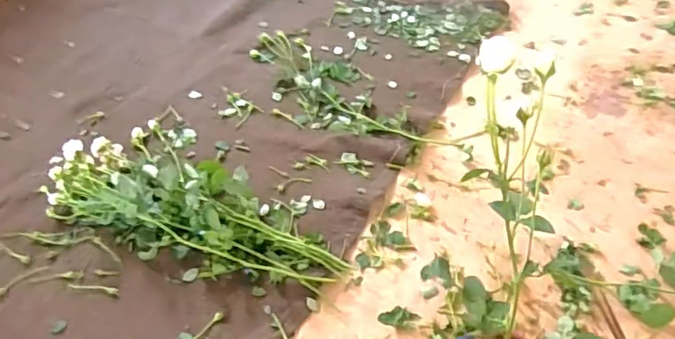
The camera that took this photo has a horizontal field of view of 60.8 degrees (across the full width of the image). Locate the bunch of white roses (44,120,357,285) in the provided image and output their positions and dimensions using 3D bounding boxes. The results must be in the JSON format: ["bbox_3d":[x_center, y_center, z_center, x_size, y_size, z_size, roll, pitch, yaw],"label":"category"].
[{"bbox_3d":[-0.221,0.032,0.914,0.520,0.075,0.249,19,55,20],"label":"bunch of white roses"}]

